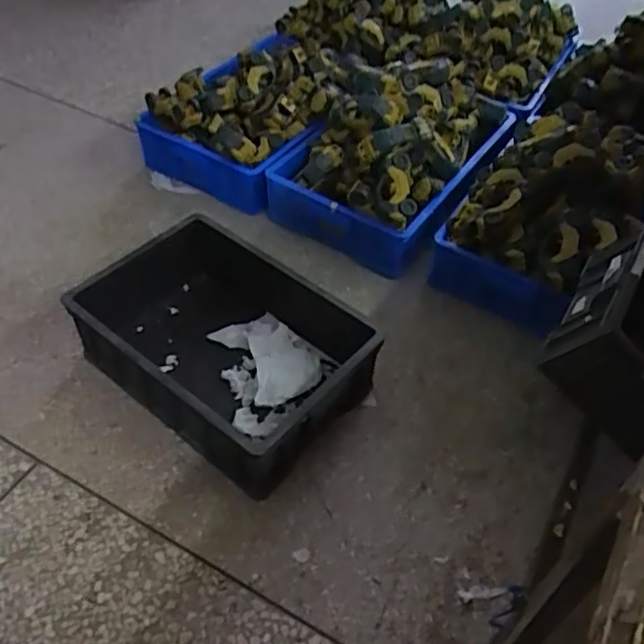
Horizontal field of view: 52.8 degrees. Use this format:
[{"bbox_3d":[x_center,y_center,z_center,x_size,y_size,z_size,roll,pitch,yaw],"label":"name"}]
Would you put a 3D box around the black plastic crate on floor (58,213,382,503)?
[{"bbox_3d":[-0.196,0.027,1.264,0.558,0.164,0.368,31,54,23],"label":"black plastic crate on floor"}]

